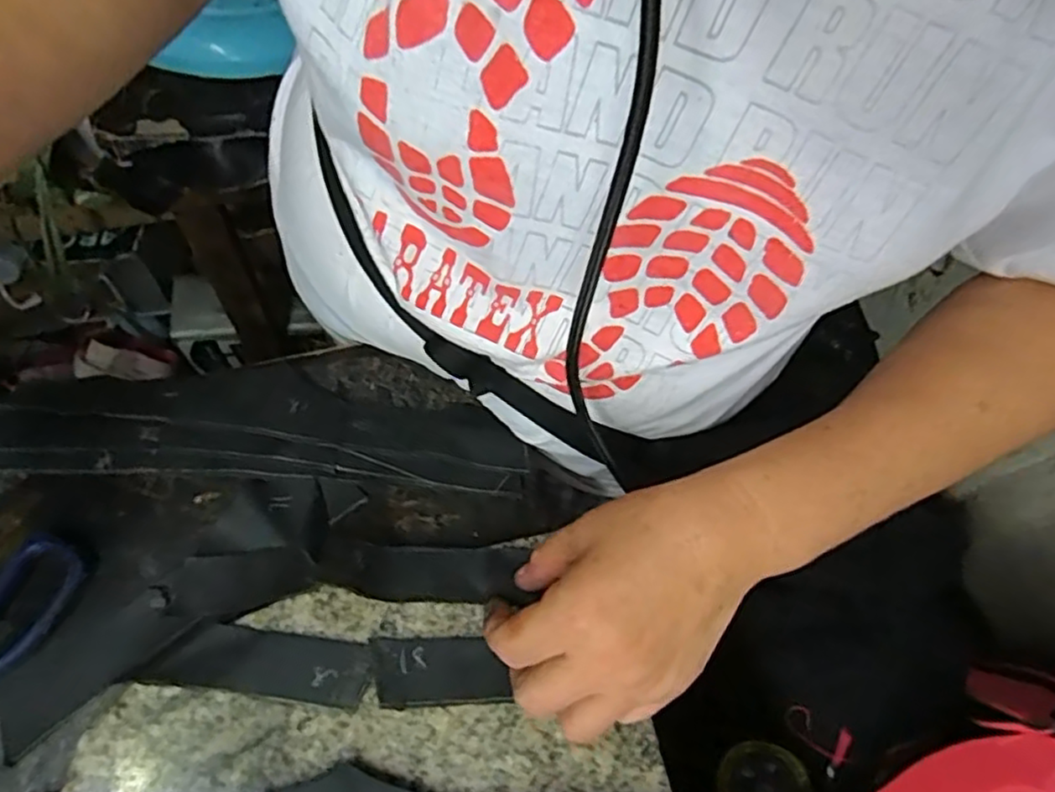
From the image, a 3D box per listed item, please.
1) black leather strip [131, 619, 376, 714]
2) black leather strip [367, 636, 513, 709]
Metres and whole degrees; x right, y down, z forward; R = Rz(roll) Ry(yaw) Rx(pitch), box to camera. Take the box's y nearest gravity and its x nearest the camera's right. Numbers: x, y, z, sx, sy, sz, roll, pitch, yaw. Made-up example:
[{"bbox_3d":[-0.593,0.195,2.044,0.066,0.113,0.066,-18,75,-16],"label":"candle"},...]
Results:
[{"bbox_3d":[-0.126,0.126,0.317,0.100,0.012,0.030,8,65,2],"label":"black leather strip"},{"bbox_3d":[-0.042,0.132,0.321,0.065,0.004,0.031,-1,65,-2],"label":"black leather strip"}]

